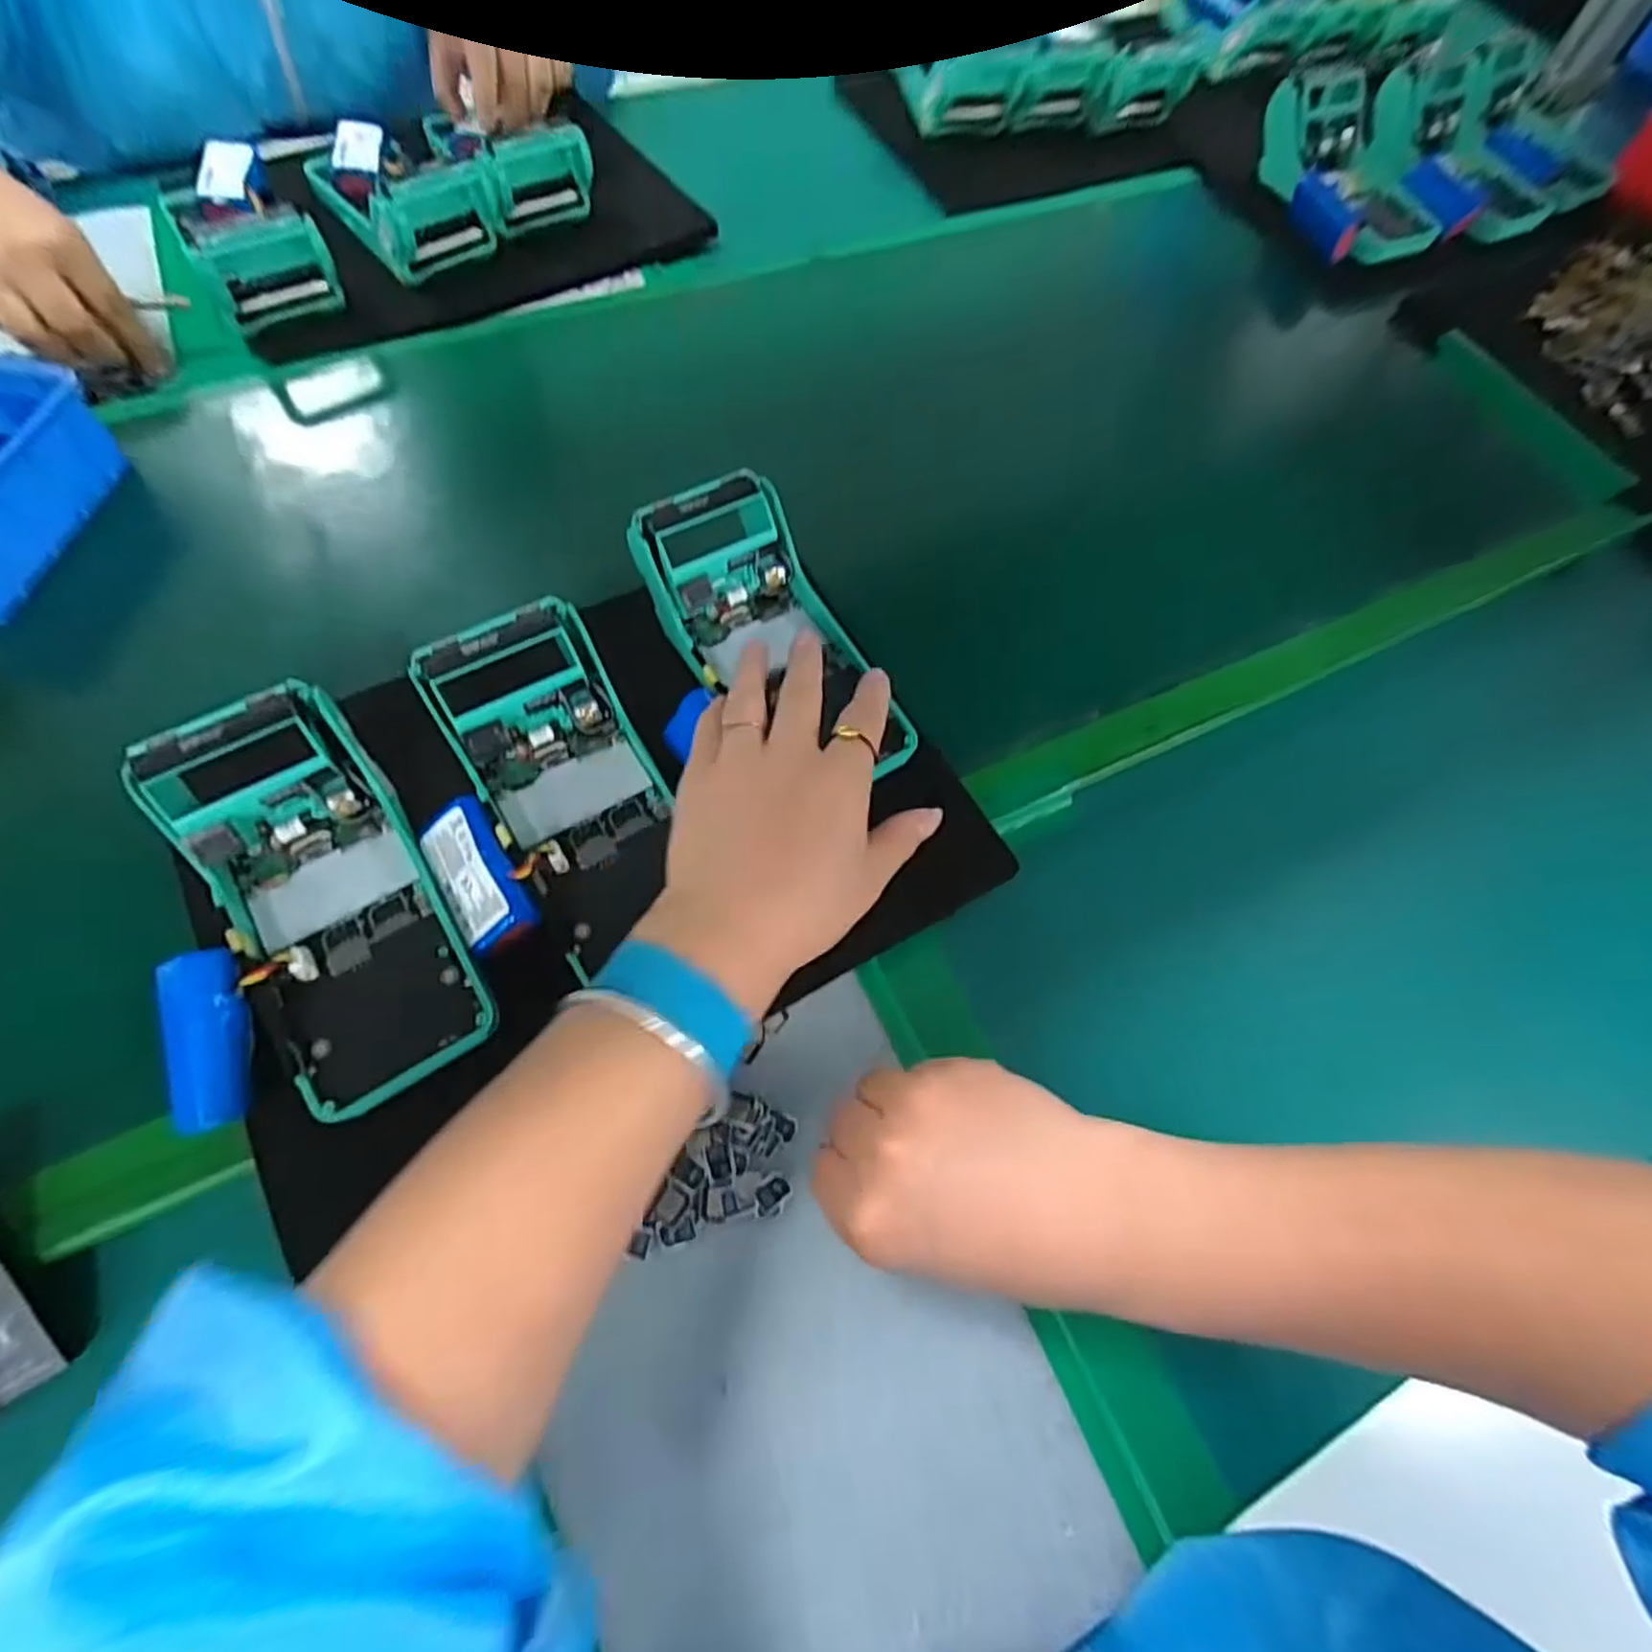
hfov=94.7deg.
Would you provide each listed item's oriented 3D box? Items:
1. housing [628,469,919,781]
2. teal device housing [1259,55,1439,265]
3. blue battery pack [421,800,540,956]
[{"bbox_3d":[-0.021,-0.096,0.380,0.081,0.060,0.160,-33,69,-18],"label":"housing"},{"bbox_3d":[0.443,-0.548,0.637,0.113,0.073,0.169,-6,62,-9],"label":"teal device housing"},{"bbox_3d":[-0.153,0.022,0.333,0.031,0.015,0.068,-28,67,-20],"label":"blue battery pack"}]

